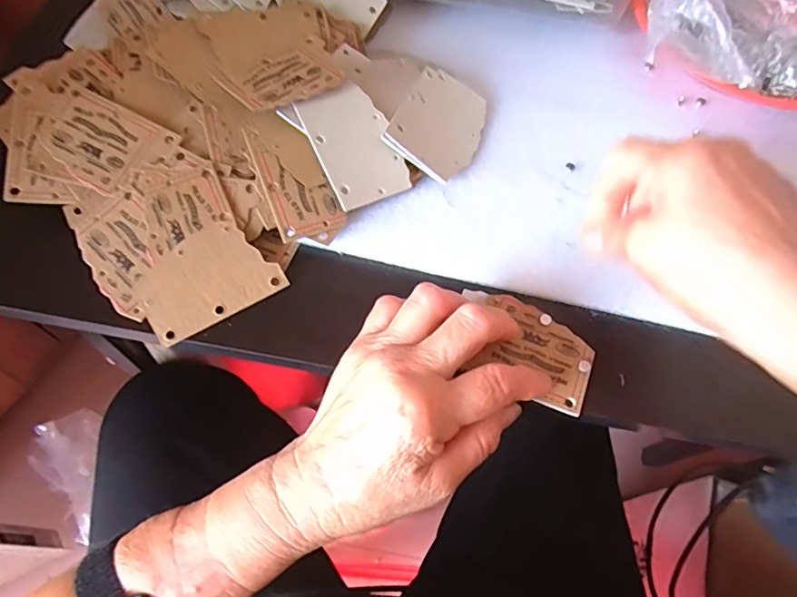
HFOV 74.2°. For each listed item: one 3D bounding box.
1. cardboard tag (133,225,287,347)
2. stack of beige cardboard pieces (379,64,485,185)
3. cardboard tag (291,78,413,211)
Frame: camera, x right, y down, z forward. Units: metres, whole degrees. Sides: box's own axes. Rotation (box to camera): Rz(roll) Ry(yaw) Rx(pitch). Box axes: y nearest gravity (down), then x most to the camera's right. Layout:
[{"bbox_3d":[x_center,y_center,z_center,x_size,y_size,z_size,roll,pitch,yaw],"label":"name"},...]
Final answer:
[{"bbox_3d":[-0.114,-0.012,0.313,0.077,0.004,0.054,-31,83,-14],"label":"cardboard tag"},{"bbox_3d":[0.029,-0.121,0.363,0.058,0.005,0.083,32,63,-11],"label":"stack of beige cardboard pieces"},{"bbox_3d":[-0.027,-0.099,0.336,0.052,0.004,0.075,-25,90,-21],"label":"cardboard tag"}]

